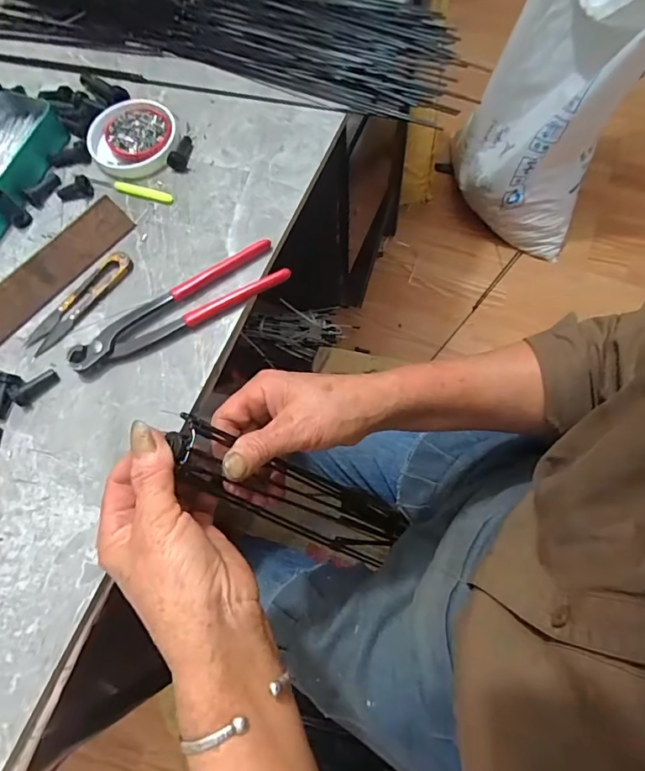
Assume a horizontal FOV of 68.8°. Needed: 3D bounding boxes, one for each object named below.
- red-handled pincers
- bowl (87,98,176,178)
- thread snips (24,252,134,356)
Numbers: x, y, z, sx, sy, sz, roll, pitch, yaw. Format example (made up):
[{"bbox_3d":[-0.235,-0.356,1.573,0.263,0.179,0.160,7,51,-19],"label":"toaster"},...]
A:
[{"bbox_3d":[-0.123,-0.065,0.406,0.192,0.016,0.047,-31,71,-7],"label":"red-handled pincers"},{"bbox_3d":[-0.196,-0.257,0.487,0.083,0.015,0.088,-1,70,4],"label":"bowl"},{"bbox_3d":[-0.217,-0.076,0.421,0.023,0.010,0.115,37,77,15],"label":"thread snips"}]

